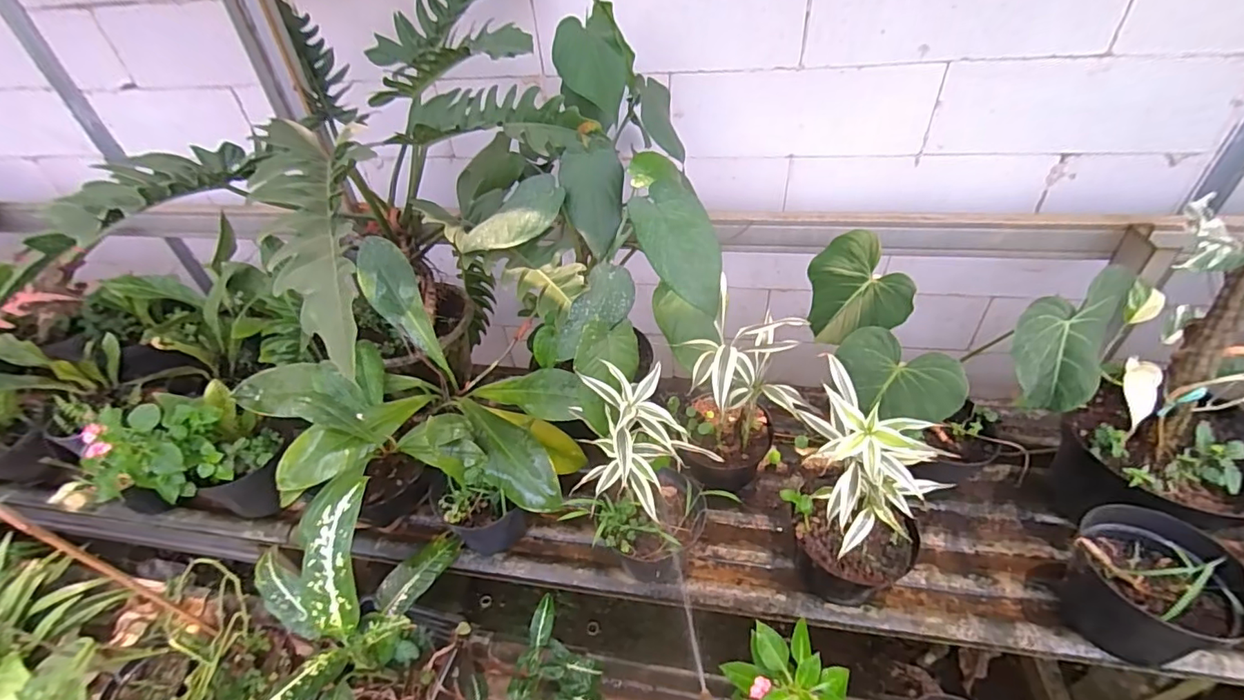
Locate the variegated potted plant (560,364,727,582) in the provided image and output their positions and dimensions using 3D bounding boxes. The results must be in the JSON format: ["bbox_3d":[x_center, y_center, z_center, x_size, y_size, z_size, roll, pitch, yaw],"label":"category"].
[{"bbox_3d":[0.026,0.192,0.817,0.203,0.354,0.173,-1,41,6],"label":"variegated potted plant"}]

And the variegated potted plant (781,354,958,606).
[{"bbox_3d":[0.336,0.220,0.763,0.193,0.362,0.173,20,47,27],"label":"variegated potted plant"}]

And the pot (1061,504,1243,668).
[{"bbox_3d":[0.729,0.338,0.741,0.155,0.171,0.184,-31,47,-26],"label":"pot"}]

